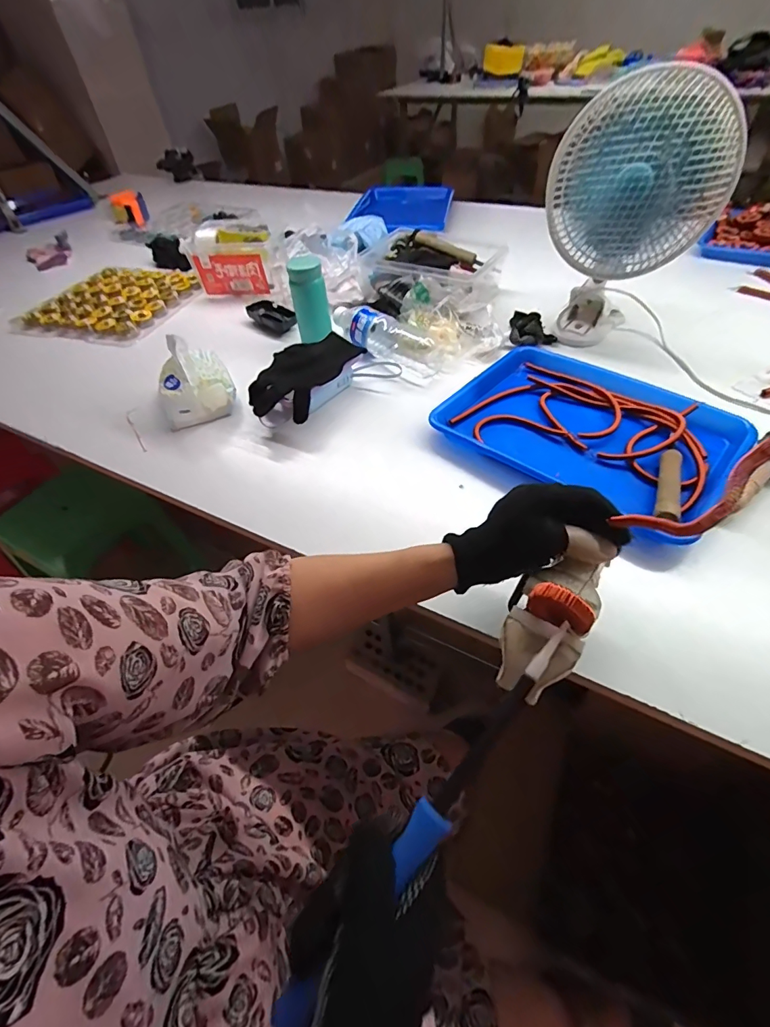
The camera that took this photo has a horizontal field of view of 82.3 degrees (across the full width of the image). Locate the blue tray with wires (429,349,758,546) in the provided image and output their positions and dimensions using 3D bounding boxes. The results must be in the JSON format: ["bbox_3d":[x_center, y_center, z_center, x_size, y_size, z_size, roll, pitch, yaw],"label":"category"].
[{"bbox_3d":[0.253,-0.112,0.557,0.324,0.030,0.237,35,60,29],"label":"blue tray with wires"}]

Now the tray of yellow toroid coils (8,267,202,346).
[{"bbox_3d":[-0.554,-0.443,0.919,0.272,0.030,0.286,8,50,10],"label":"tray of yellow toroid coils"}]

